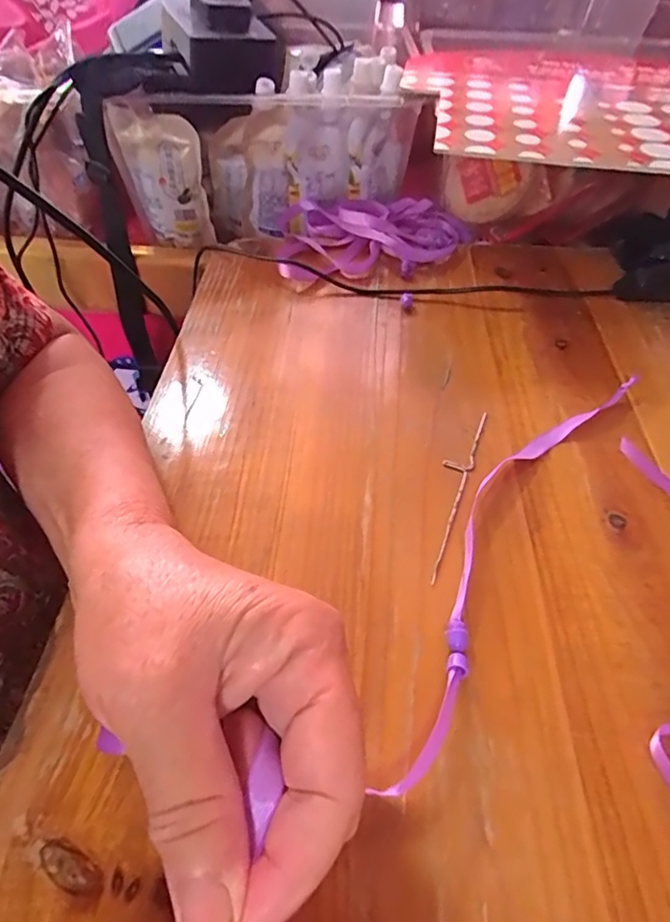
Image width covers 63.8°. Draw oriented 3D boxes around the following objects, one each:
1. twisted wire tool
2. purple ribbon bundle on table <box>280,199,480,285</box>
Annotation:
[{"bbox_3d":[0.064,0.012,0.292,0.016,0.004,0.124,16,50,14],"label":"twisted wire tool"},{"bbox_3d":[0.035,-0.196,0.461,0.162,0.023,0.131,-2,48,-2],"label":"purple ribbon bundle on table"}]

